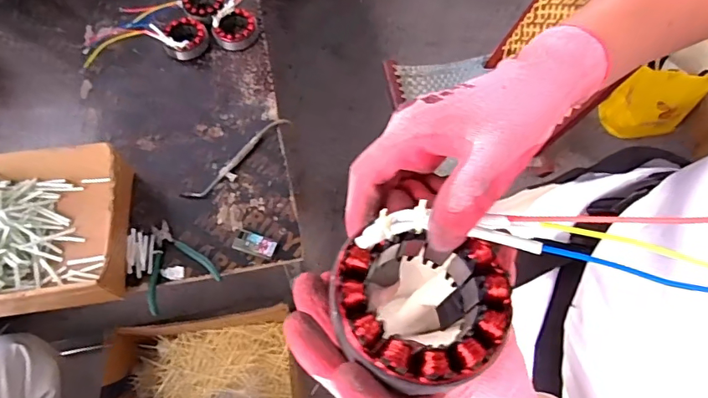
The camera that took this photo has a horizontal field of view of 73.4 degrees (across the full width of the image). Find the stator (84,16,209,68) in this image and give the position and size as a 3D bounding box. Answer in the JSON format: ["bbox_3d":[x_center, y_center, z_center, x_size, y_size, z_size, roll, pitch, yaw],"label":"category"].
[{"bbox_3d":[-0.419,-0.322,0.959,0.246,0.042,0.099,-5,64,-3],"label":"stator"}]

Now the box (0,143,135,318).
[{"bbox_3d":[-0.535,0.052,0.748,0.332,0.087,0.250,-7,64,-4],"label":"box"}]

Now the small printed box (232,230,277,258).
[{"bbox_3d":[-0.162,0.075,0.781,0.070,0.014,0.035,16,65,7],"label":"small printed box"}]

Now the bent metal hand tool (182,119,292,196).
[{"bbox_3d":[-0.203,-0.073,0.854,0.042,0.009,0.235,41,70,17],"label":"bent metal hand tool"}]

